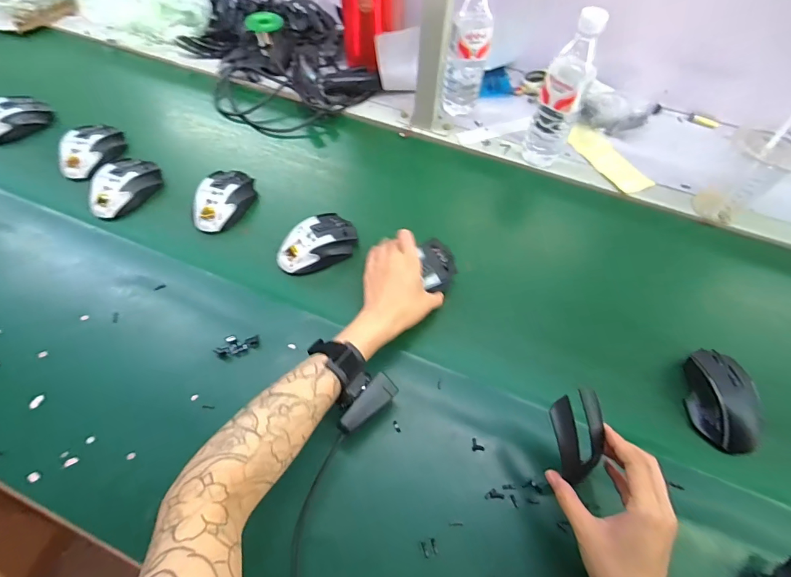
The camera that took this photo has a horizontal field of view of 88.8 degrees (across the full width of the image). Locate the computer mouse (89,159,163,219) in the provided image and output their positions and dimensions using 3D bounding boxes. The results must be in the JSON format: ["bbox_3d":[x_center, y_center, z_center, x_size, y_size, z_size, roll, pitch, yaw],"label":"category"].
[{"bbox_3d":[-0.416,-0.161,0.620,0.060,0.037,0.118,18,57,8],"label":"computer mouse"}]

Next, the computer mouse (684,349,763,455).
[{"bbox_3d":[0.382,0.130,0.471,0.066,0.034,0.110,13,57,5],"label":"computer mouse"}]

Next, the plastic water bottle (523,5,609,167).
[{"bbox_3d":[0.254,-0.292,0.619,0.067,0.225,0.063,18,57,8],"label":"plastic water bottle"}]

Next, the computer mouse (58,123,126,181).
[{"bbox_3d":[-0.501,-0.232,0.662,0.058,0.036,0.114,22,58,11],"label":"computer mouse"}]

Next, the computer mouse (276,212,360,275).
[{"bbox_3d":[-0.111,-0.063,0.577,0.119,0.042,0.072,-35,65,-23],"label":"computer mouse"}]

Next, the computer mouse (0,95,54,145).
[{"bbox_3d":[-0.663,-0.293,0.696,0.066,0.040,0.117,38,62,20],"label":"computer mouse"}]

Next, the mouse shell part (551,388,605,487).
[{"bbox_3d":[0.167,0.135,0.368,0.045,0.011,0.080,-10,95,-2],"label":"mouse shell part"}]

